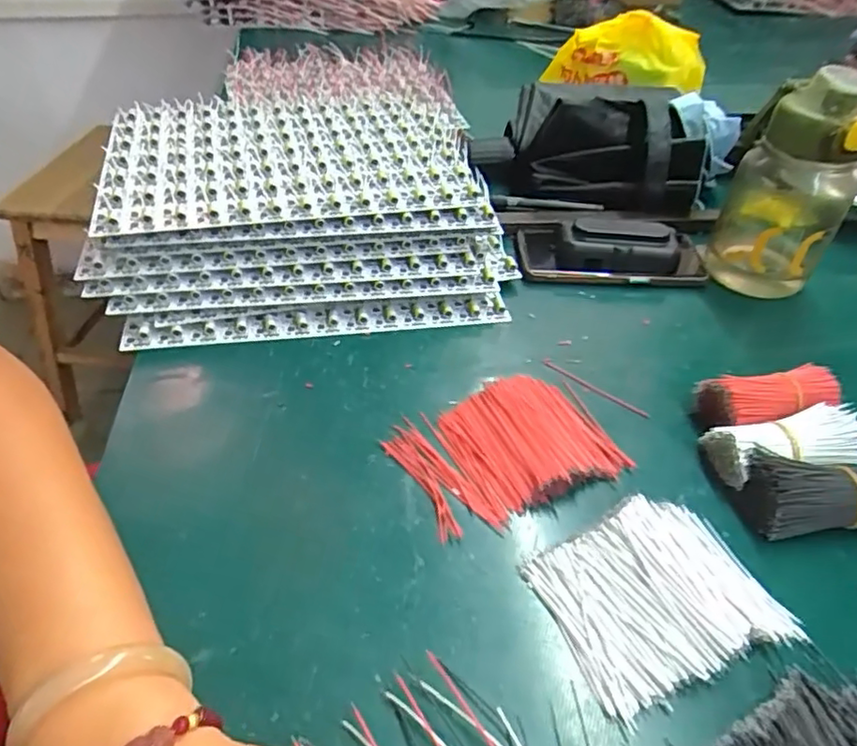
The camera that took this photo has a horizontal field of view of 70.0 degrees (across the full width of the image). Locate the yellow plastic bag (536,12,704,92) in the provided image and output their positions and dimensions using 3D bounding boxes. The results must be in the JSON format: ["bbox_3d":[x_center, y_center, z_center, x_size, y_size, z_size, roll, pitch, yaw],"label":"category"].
[{"bbox_3d":[0.239,-0.385,0.741,0.189,0.082,0.096,9,44,5],"label":"yellow plastic bag"}]

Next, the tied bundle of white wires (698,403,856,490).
[{"bbox_3d":[0.221,0.044,0.380,0.088,0.038,0.039,-6,44,-10],"label":"tied bundle of white wires"}]

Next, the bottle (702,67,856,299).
[{"bbox_3d":[0.290,-0.149,0.489,0.088,0.176,0.075,24,47,21],"label":"bottle"}]

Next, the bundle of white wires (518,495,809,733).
[{"bbox_3d":[0.118,0.111,0.314,0.112,0.017,0.088,-17,47,-20],"label":"bundle of white wires"}]

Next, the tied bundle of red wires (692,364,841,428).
[{"bbox_3d":[0.228,0.020,0.411,0.094,0.034,0.042,-4,44,-8],"label":"tied bundle of red wires"}]

